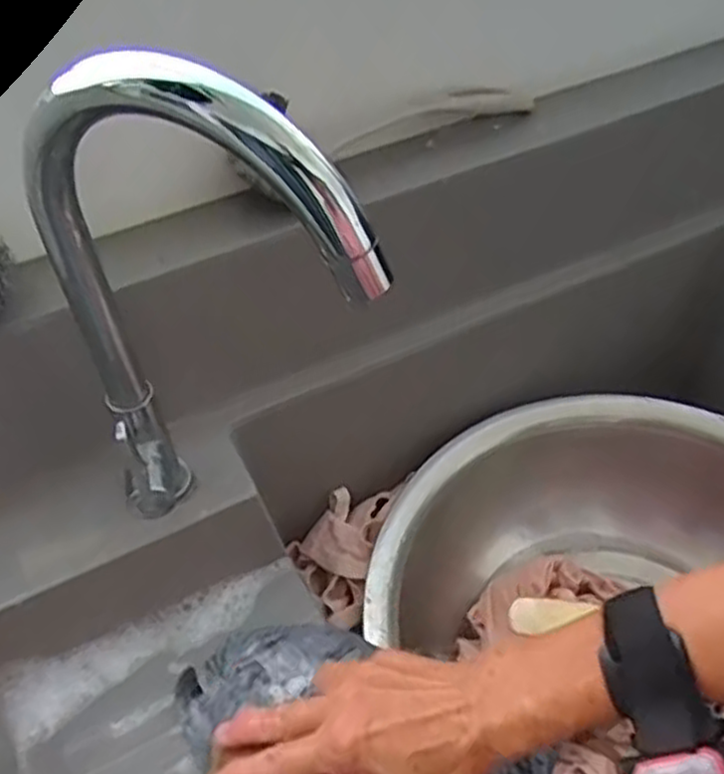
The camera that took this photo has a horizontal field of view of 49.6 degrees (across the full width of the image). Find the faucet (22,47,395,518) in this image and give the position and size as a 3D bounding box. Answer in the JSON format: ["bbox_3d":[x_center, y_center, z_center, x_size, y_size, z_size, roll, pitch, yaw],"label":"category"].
[{"bbox_3d":[-0.084,-0.020,0.375,0.179,0.270,0.050,21,52,17],"label":"faucet"}]

